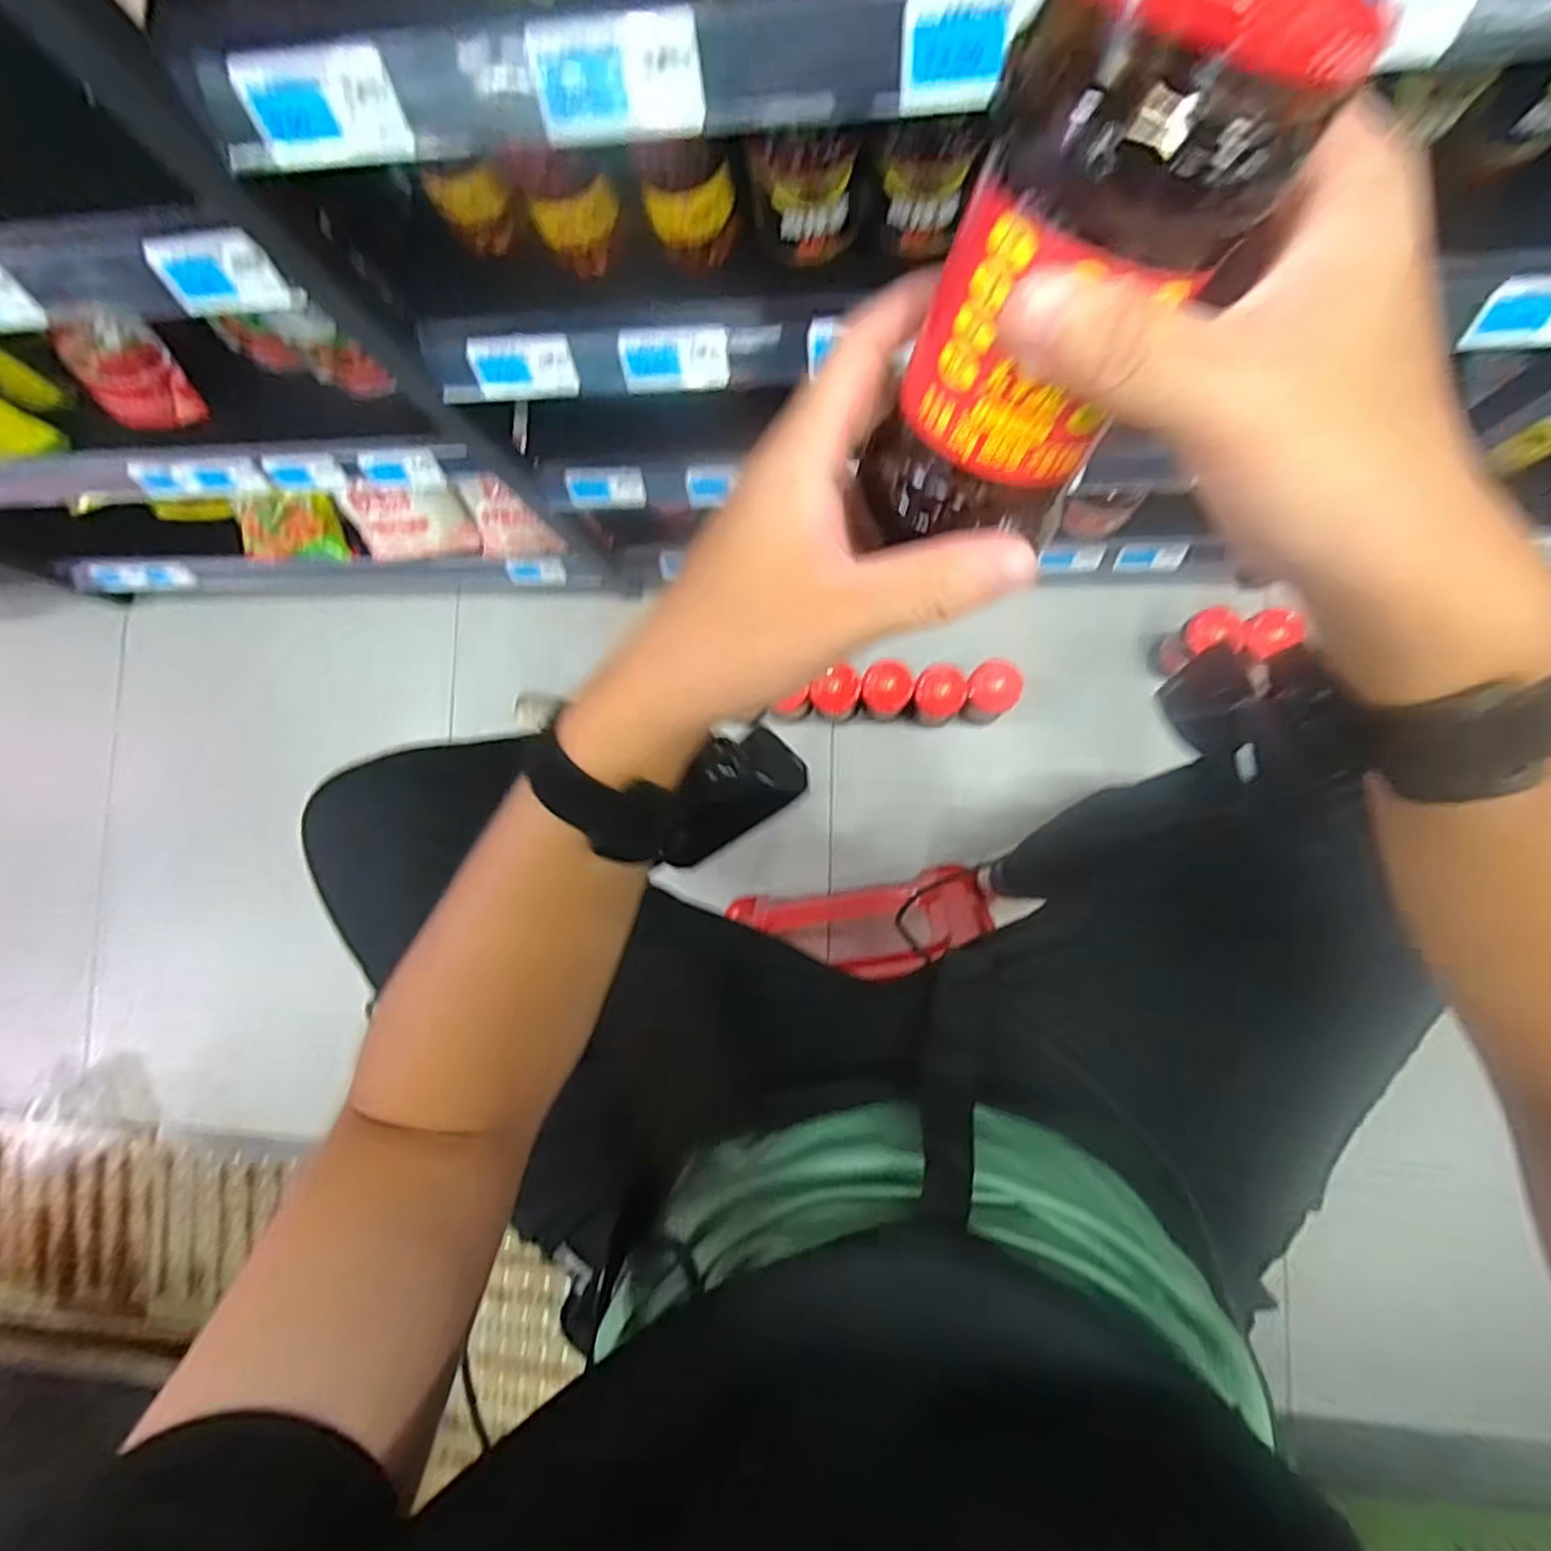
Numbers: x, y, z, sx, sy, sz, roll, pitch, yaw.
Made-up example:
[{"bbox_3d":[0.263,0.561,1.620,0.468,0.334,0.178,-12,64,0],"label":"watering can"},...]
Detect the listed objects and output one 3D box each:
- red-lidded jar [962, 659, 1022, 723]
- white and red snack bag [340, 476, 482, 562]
[{"bbox_3d":[0.283,-0.109,0.949,0.064,0.133,0.063,0,86,6],"label":"red-lidded jar"},{"bbox_3d":[-0.477,-0.346,0.940,0.155,0.108,0.050,-4,59,3],"label":"white and red snack bag"}]

